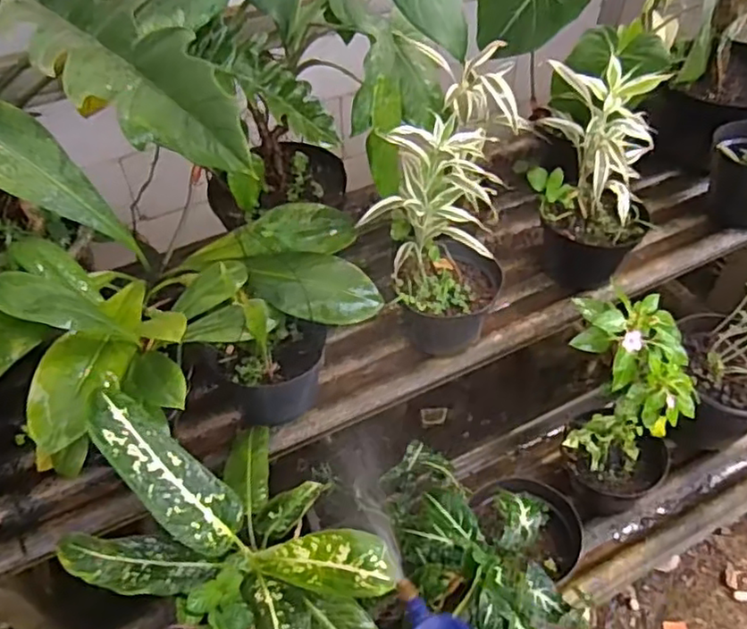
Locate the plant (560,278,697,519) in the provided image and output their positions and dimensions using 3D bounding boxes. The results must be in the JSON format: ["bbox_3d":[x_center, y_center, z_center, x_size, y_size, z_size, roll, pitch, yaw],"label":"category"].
[{"bbox_3d":[0.397,0.159,1.076,0.190,0.367,0.216,-19,50,-15],"label":"plant"}]

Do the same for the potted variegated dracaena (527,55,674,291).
[{"bbox_3d":[0.378,-0.231,1.062,0.173,0.355,0.187,-1,48,1],"label":"potted variegated dracaena"}]

